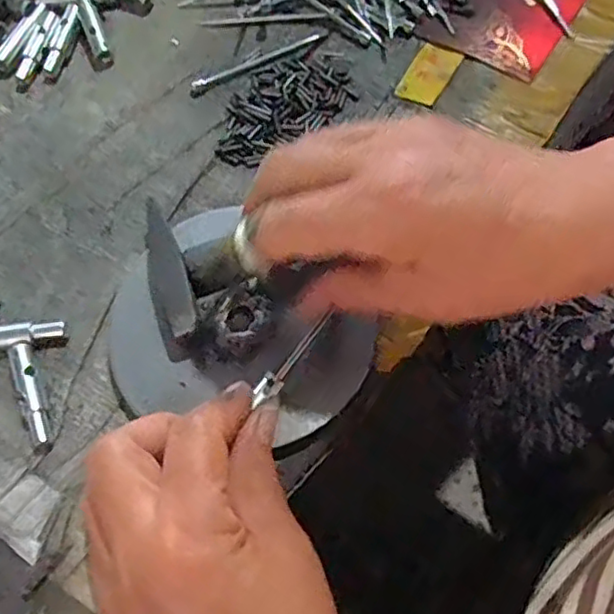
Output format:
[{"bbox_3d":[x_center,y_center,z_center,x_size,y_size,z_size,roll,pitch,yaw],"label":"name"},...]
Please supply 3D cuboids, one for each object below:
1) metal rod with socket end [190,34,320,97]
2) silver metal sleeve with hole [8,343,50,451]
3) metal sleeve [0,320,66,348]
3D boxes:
[{"bbox_3d":[-0.032,-0.146,0.390,0.082,0.008,0.011,-25,68,-9],"label":"metal rod with socket end"},{"bbox_3d":[-0.131,0.042,0.310,0.011,0.010,0.050,-21,69,-7],"label":"silver metal sleeve with hole"},{"bbox_3d":[-0.144,0.014,0.322,0.049,0.008,0.012,-4,68,0],"label":"metal sleeve"}]

